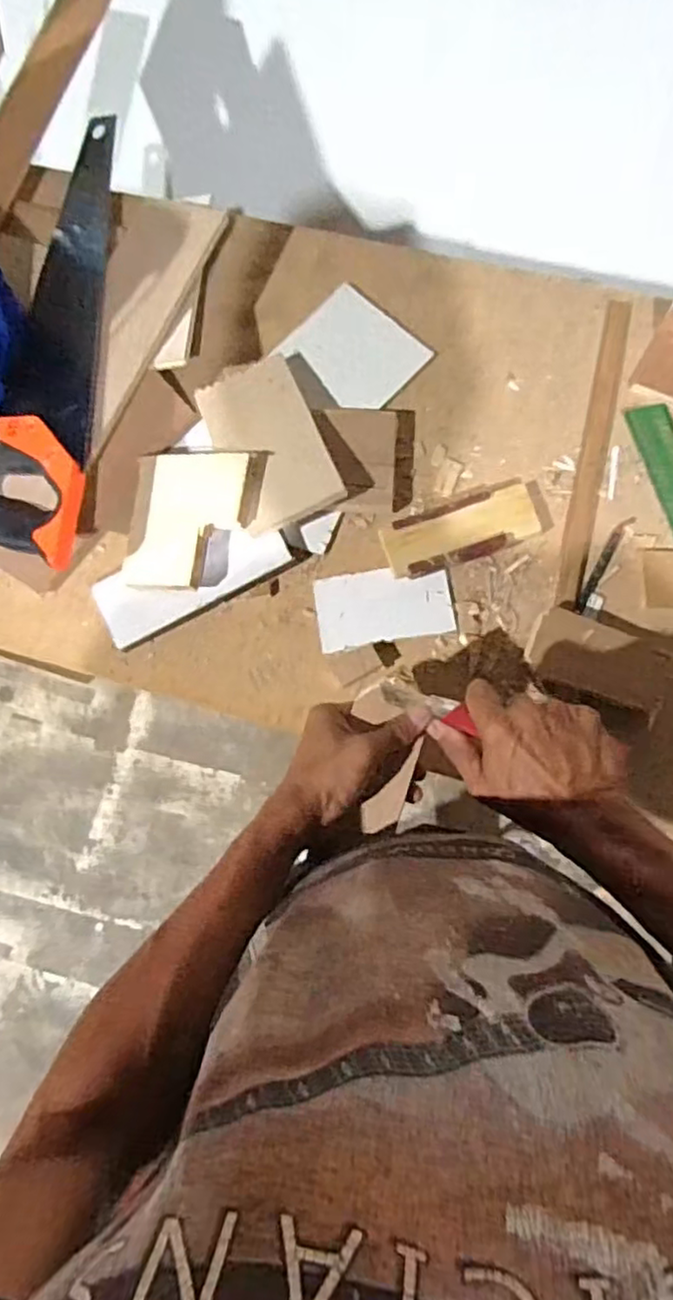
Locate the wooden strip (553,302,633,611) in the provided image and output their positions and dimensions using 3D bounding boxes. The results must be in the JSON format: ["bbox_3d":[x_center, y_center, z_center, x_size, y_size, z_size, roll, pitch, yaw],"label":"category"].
[{"bbox_3d":[0.254,-0.199,0.649,0.027,0.008,0.323,12,80,7],"label":"wooden strip"}]

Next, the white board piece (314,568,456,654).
[{"bbox_3d":[0.045,-0.043,0.629,0.126,0.008,0.072,-10,78,3],"label":"white board piece"}]

